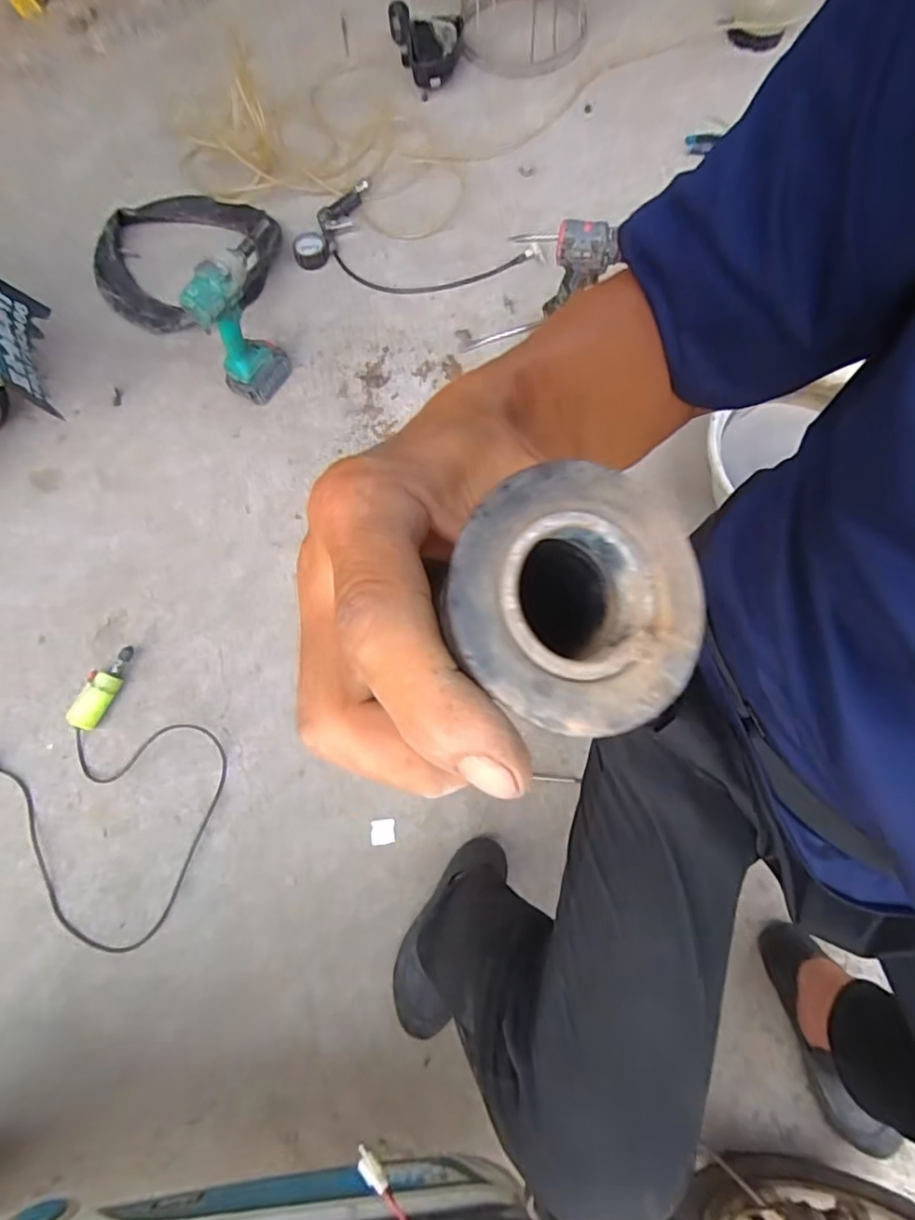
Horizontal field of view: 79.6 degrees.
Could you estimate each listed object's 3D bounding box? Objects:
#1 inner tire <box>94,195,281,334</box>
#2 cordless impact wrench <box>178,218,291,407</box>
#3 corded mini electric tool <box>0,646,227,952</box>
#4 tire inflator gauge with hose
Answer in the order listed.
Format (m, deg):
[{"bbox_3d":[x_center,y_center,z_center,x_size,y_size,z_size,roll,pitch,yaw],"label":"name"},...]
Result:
[{"bbox_3d":[-0.559,-0.735,1.124,0.391,0.043,0.359,-2,71,1],"label":"inner tire"},{"bbox_3d":[-0.373,-0.503,0.956,0.084,0.240,0.157,16,73,7],"label":"cordless impact wrench"},{"bbox_3d":[-0.524,0.281,0.841,0.306,0.035,0.394,-41,80,-9],"label":"corded mini electric tool"},{"bbox_3d":[-0.081,-0.762,1.146,0.482,0.035,0.246,16,73,7],"label":"tire inflator gauge with hose"}]

